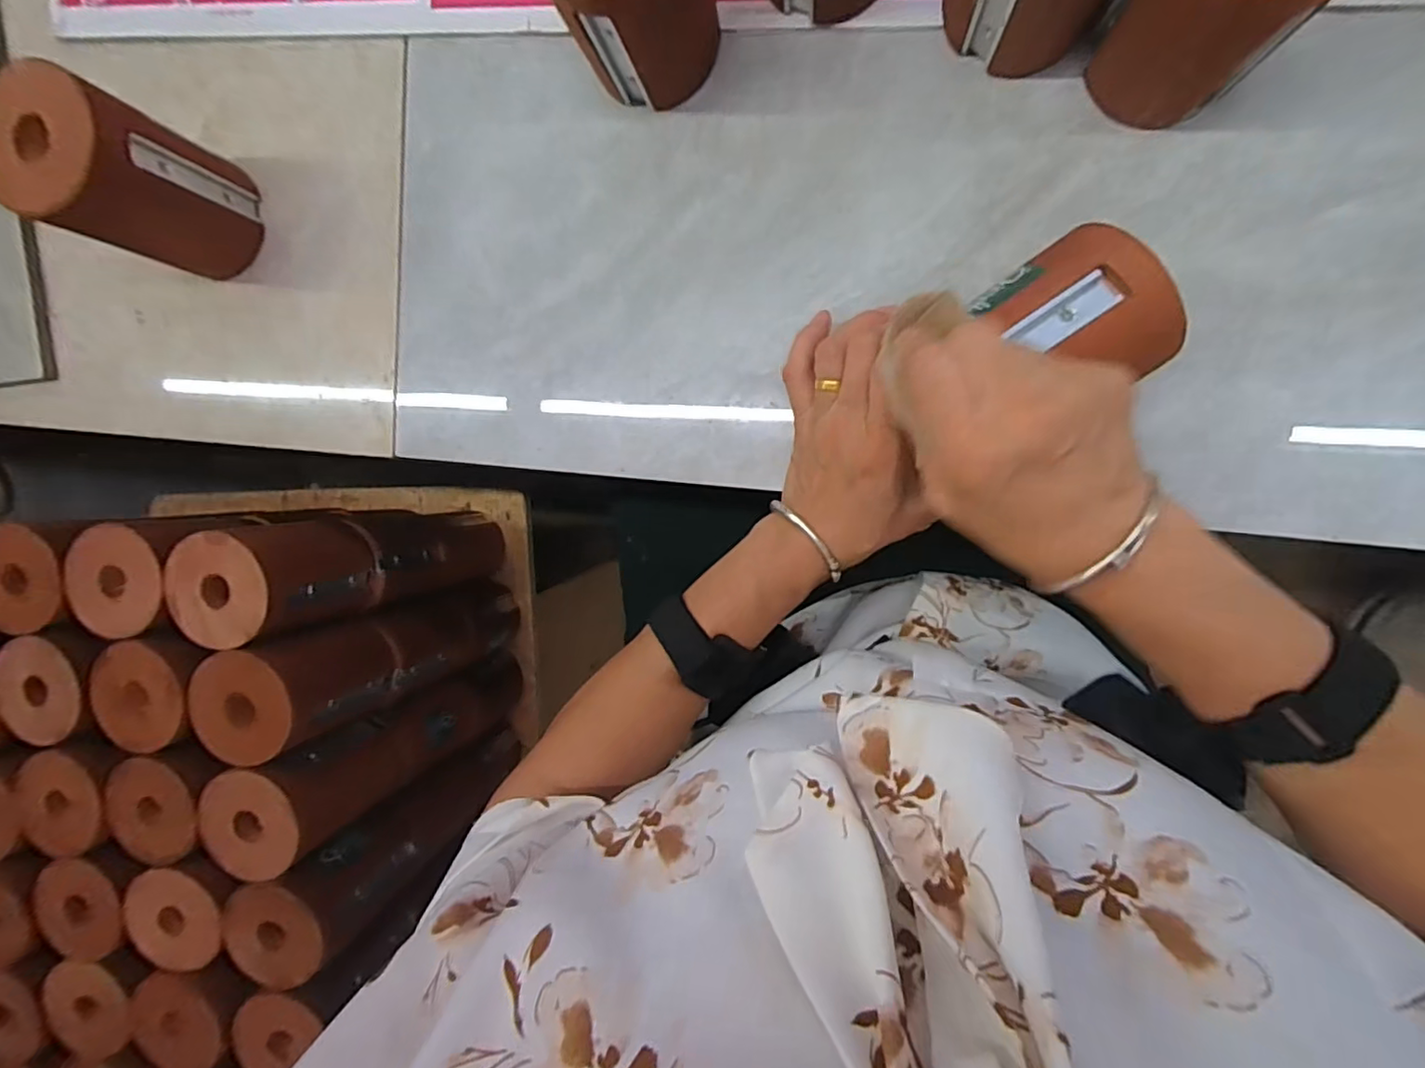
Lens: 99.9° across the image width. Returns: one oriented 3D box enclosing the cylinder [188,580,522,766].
[{"bbox_3d":[-0.286,0.104,0.533,0.088,0.277,0.078,-14,93,10],"label":"cylinder"}]

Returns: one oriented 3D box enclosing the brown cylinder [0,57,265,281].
[{"bbox_3d":[-0.342,-0.208,0.355,0.061,0.101,0.078,28,97,6],"label":"brown cylinder"}]

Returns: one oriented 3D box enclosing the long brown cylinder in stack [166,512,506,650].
[{"bbox_3d":[-0.298,0.025,0.535,0.083,0.289,0.079,-15,92,9],"label":"long brown cylinder in stack"}]

